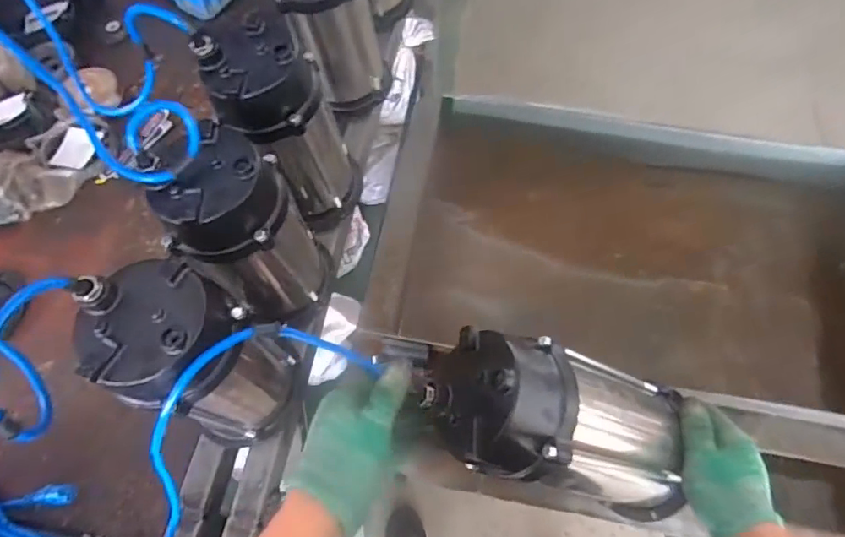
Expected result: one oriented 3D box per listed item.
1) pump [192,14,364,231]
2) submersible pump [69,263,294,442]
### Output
[{"bbox_3d":[-0.160,-0.163,0.637,0.133,0.248,0.123,-19,67,-7],"label":"pump"},{"bbox_3d":[-0.220,0.100,0.518,0.113,0.264,0.116,0,66,1],"label":"submersible pump"}]

